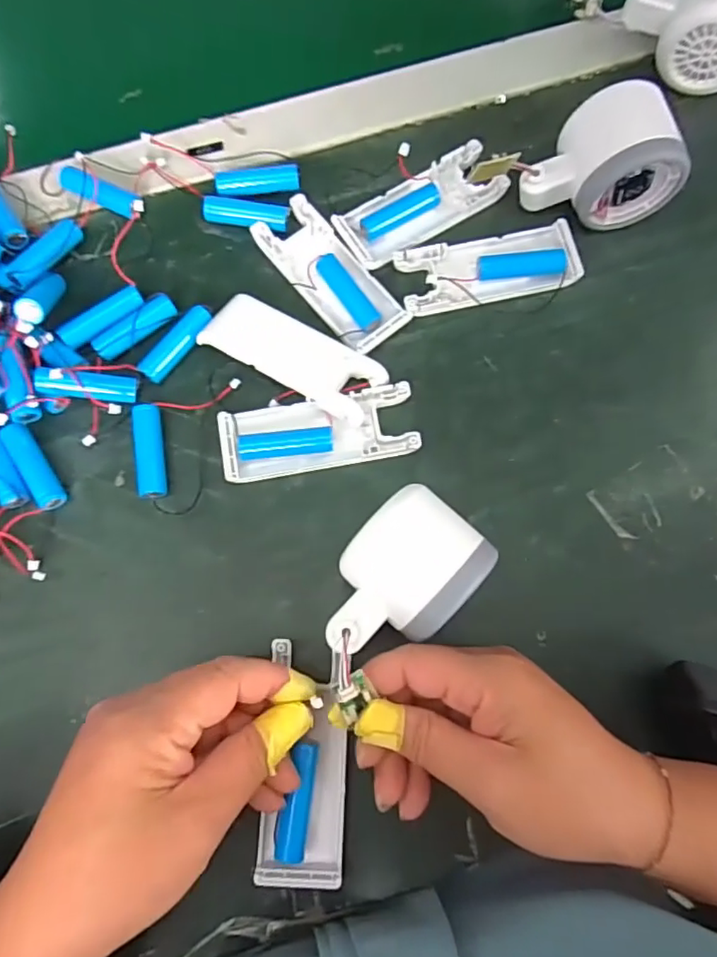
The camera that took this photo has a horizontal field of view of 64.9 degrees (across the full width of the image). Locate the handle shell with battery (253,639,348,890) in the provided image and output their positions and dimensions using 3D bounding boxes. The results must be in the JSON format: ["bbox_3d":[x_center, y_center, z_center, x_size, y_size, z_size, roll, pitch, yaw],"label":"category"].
[{"bbox_3d":[-0.025,0.134,0.268,0.039,0.016,0.105,3,75,1],"label":"handle shell with battery"}]

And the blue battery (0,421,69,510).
[{"bbox_3d":[-0.175,-0.006,0.304,0.013,0.014,0.050,-30,79,-7],"label":"blue battery"}]

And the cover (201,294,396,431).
[{"bbox_3d":[-0.035,-0.069,0.317,0.100,0.015,0.040,30,79,6],"label":"cover"}]

